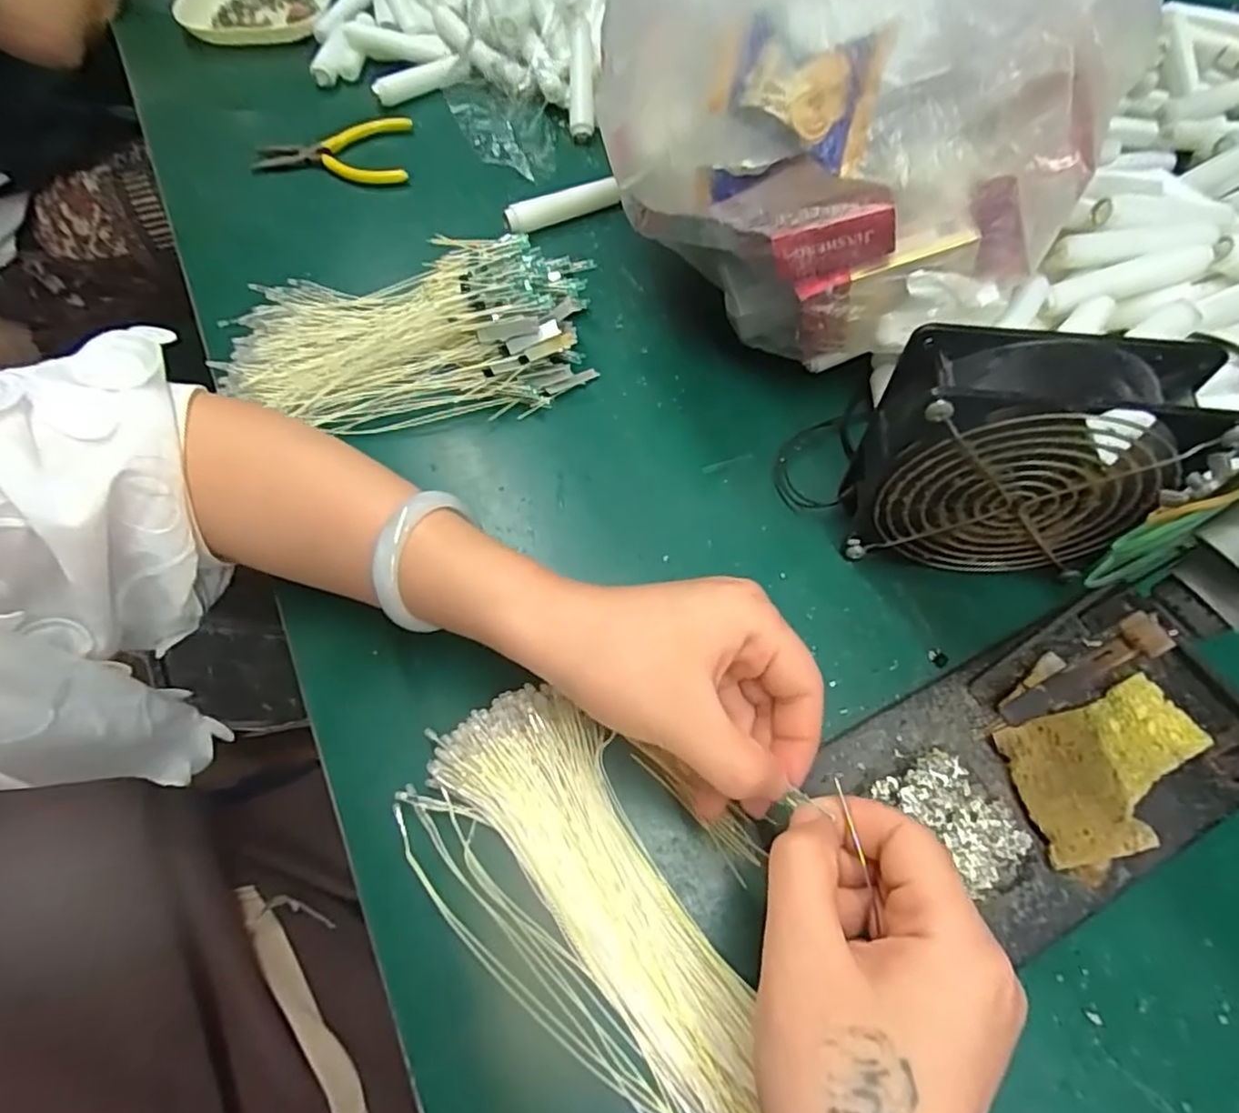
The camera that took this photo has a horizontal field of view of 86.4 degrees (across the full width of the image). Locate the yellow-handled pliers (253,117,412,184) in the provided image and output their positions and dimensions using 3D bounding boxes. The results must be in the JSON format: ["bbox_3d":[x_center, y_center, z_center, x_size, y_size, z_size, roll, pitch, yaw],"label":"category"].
[{"bbox_3d":[-0.227,-0.323,0.525,0.116,0.015,0.080,-7,61,-1],"label":"yellow-handled pliers"}]

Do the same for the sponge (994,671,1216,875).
[{"bbox_3d":[0.202,0.087,0.270,0.083,0.018,0.055,-18,62,-7],"label":"sponge"}]

